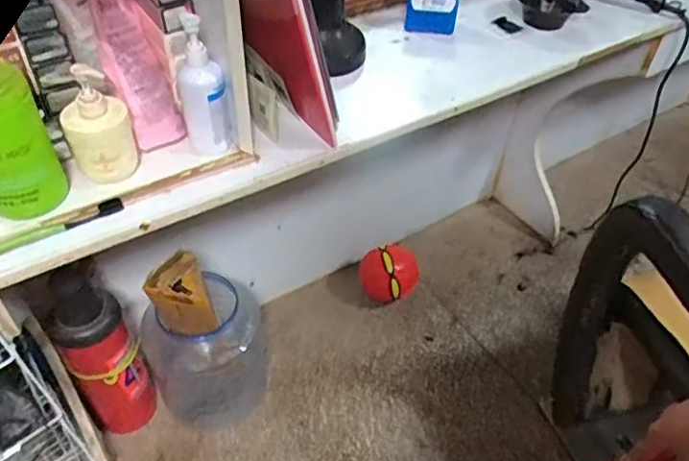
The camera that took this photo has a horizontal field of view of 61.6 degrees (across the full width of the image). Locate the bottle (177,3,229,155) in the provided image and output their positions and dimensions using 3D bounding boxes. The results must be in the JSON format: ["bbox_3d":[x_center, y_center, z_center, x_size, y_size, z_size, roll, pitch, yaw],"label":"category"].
[{"bbox_3d":[-0.191,-0.198,0.769,0.063,0.186,0.077,-10,47,-13],"label":"bottle"}]

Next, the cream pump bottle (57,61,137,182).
[{"bbox_3d":[-0.303,-0.132,0.706,0.081,0.138,0.074,-21,51,-22],"label":"cream pump bottle"}]

